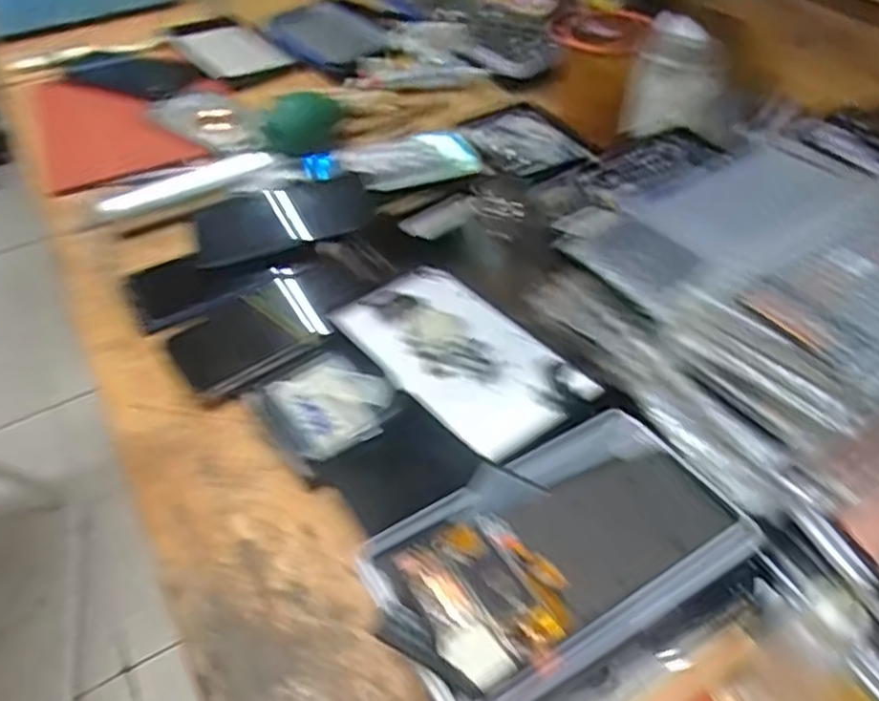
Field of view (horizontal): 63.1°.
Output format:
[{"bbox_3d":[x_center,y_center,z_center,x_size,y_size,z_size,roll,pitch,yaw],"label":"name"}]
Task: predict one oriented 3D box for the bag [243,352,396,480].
[{"bbox_3d":[-0.076,0.033,0.469,0.082,0.009,0.083,-25,50,-19],"label":"bag"}]

